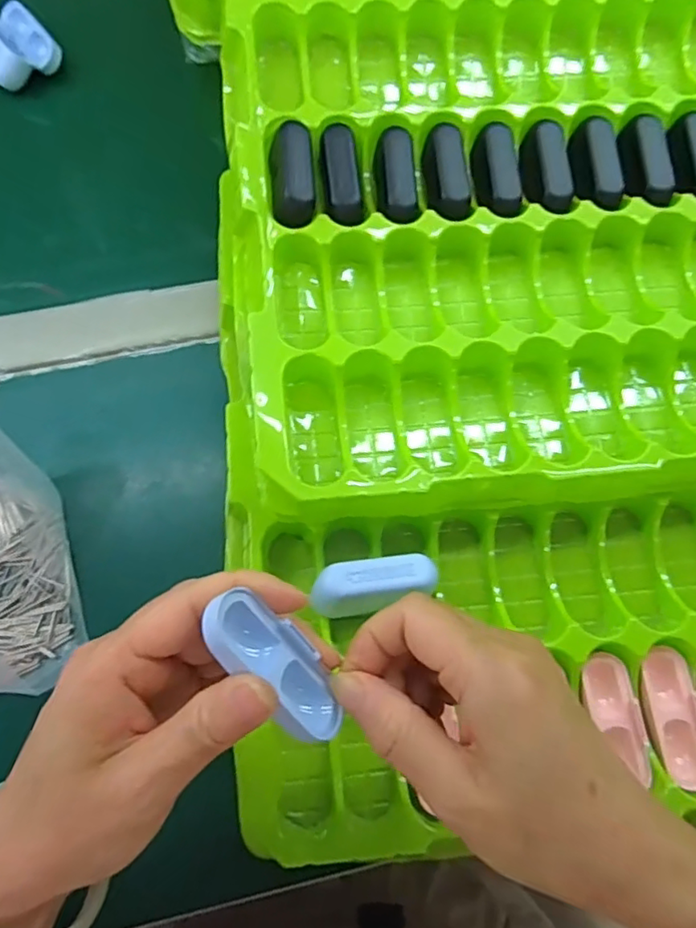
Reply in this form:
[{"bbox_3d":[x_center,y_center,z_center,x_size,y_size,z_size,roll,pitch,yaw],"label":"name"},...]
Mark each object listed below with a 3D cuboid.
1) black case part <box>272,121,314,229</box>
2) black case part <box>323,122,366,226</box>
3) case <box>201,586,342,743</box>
[{"bbox_3d":[-0.031,-0.166,0.334,0.023,0.015,0.062,-3,73,-2],"label":"black case part"},{"bbox_3d":[-0.004,-0.166,0.336,0.021,0.013,0.060,-6,73,-3],"label":"black case part"},{"bbox_3d":[-0.024,0.070,0.204,0.024,0.010,0.064,-40,105,-11],"label":"case"}]

